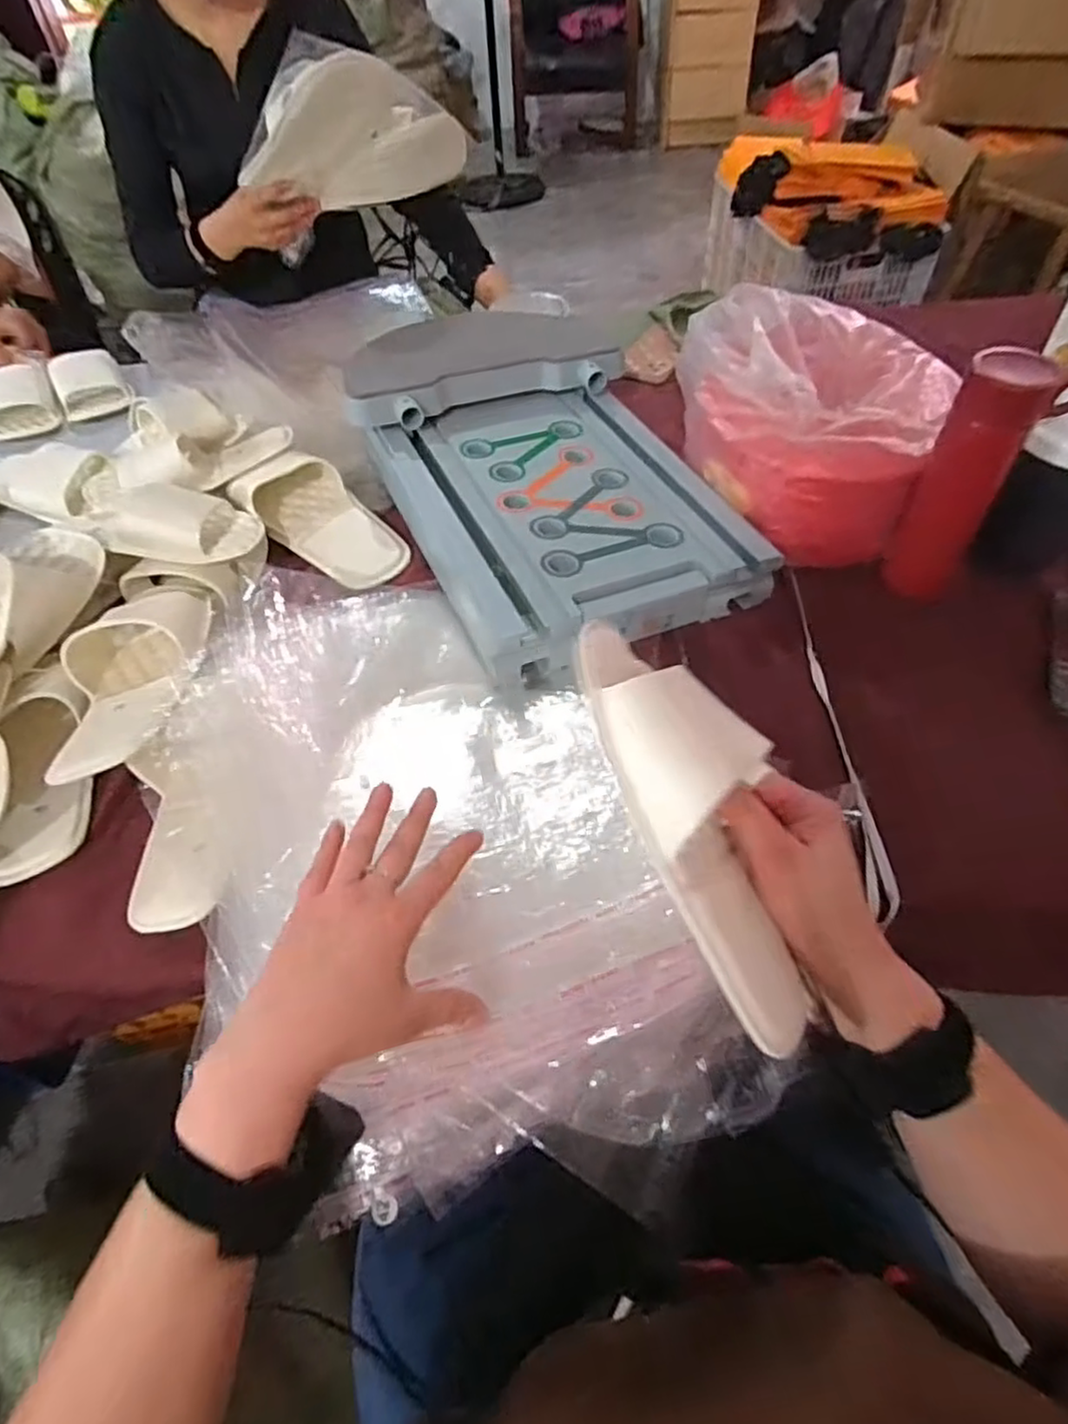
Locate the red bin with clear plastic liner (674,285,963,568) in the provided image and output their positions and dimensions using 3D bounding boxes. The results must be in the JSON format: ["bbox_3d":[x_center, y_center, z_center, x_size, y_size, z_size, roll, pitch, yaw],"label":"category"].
[{"bbox_3d":[0.286,-0.317,0.737,0.264,0.180,0.260,12,54,12],"label":"red bin with clear plastic liner"}]

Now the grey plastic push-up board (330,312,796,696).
[{"bbox_3d":[0.004,-0.288,0.760,0.322,0.067,0.530,-20,55,-12],"label":"grey plastic push-up board"}]

